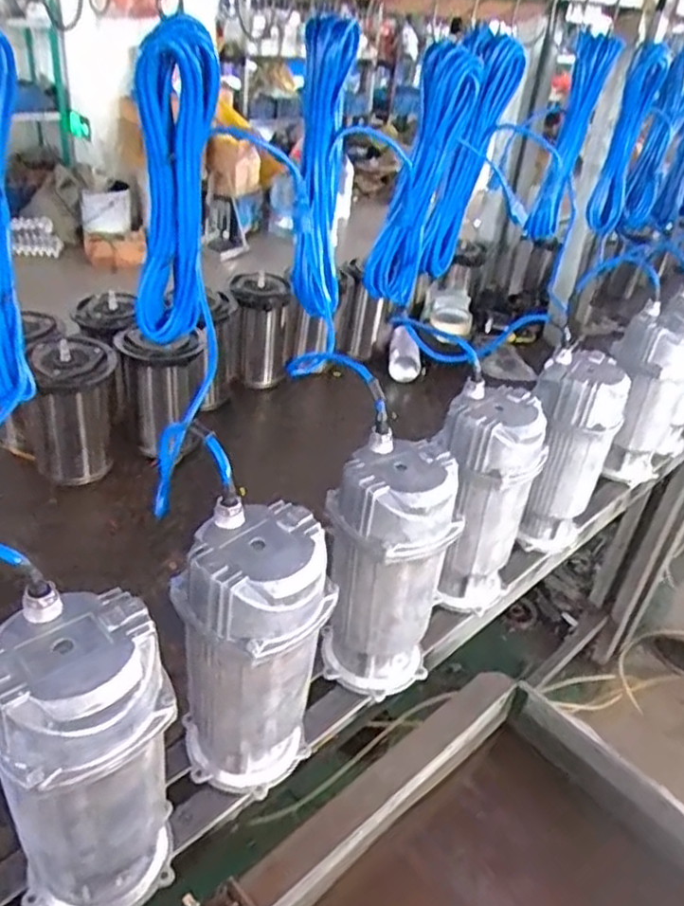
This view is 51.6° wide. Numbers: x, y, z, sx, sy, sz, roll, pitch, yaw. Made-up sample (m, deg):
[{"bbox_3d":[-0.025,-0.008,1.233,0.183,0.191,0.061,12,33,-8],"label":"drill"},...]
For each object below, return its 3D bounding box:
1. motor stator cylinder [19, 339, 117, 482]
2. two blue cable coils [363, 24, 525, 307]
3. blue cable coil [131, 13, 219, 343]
[{"bbox_3d":[-0.428,-0.055,1.120,0.140,0.227,0.116,-10,37,-24],"label":"motor stator cylinder"},{"bbox_3d":[0.156,-0.428,1.094,0.219,0.364,0.068,-24,45,-38],"label":"two blue cable coils"},{"bbox_3d":[-0.189,-0.282,0.797,0.087,0.346,0.085,-2,35,-14],"label":"blue cable coil"}]

